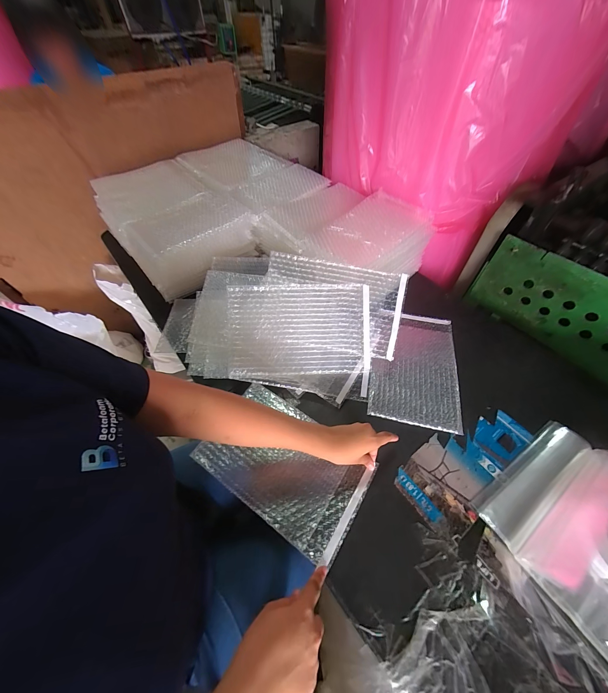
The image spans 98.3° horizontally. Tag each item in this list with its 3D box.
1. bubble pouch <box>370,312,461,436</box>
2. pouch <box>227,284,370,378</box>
[{"bbox_3d":[0.252,0.036,0.602,0.186,0.012,0.288,11,56,7],"label":"bubble pouch"},{"bbox_3d":[-0.008,-0.034,0.550,0.289,0.012,0.185,-2,90,-2],"label":"pouch"}]

